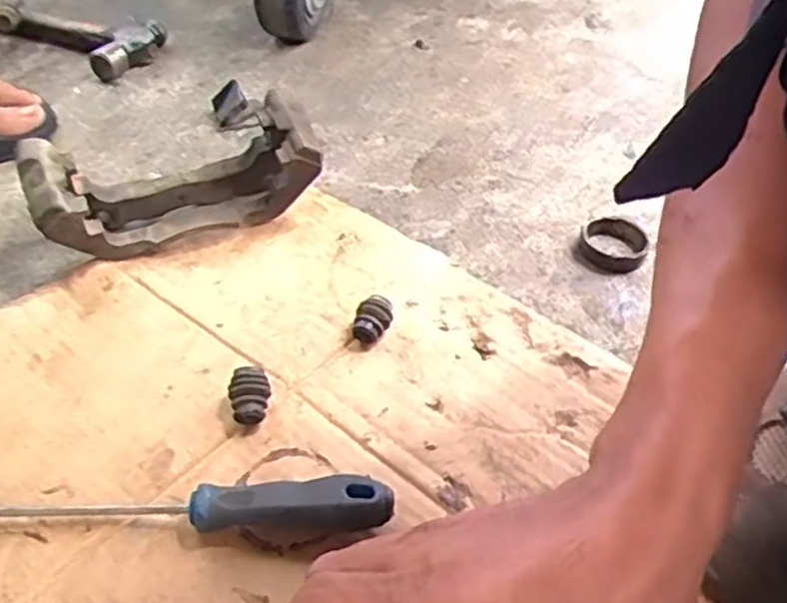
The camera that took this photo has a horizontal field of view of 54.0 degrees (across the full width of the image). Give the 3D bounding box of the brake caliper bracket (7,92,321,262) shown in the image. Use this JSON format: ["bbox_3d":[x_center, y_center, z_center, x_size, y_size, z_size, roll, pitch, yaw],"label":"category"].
[{"bbox_3d":[-0.151,-0.080,0.536,0.184,0.075,0.057,-15,46,-21],"label":"brake caliper bracket"}]

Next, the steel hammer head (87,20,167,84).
[{"bbox_3d":[-0.249,-0.241,0.739,0.030,0.027,0.095,21,45,16],"label":"steel hammer head"}]

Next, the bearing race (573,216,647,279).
[{"bbox_3d":[0.164,-0.044,0.581,0.050,0.013,0.060,17,44,13],"label":"bearing race"}]

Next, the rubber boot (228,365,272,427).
[{"bbox_3d":[-0.080,0.053,0.430,0.022,0.025,0.024,-3,43,-9],"label":"rubber boot"}]

